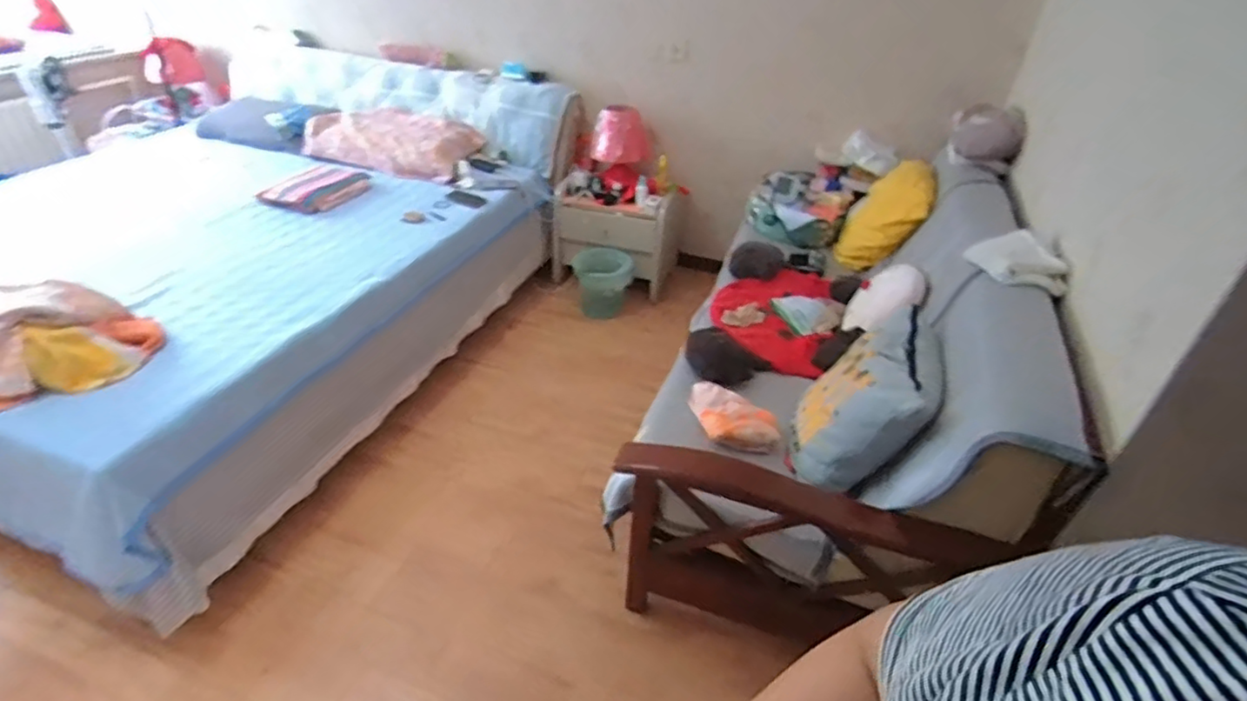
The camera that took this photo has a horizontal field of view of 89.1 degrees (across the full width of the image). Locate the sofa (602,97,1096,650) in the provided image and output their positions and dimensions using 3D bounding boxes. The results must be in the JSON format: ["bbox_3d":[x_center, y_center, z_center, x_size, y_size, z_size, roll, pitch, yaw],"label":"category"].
[{"bbox_3d":[0.647,-0.096,1.886,0.789,0.883,1.740,15,38,15],"label":"sofa"}]

